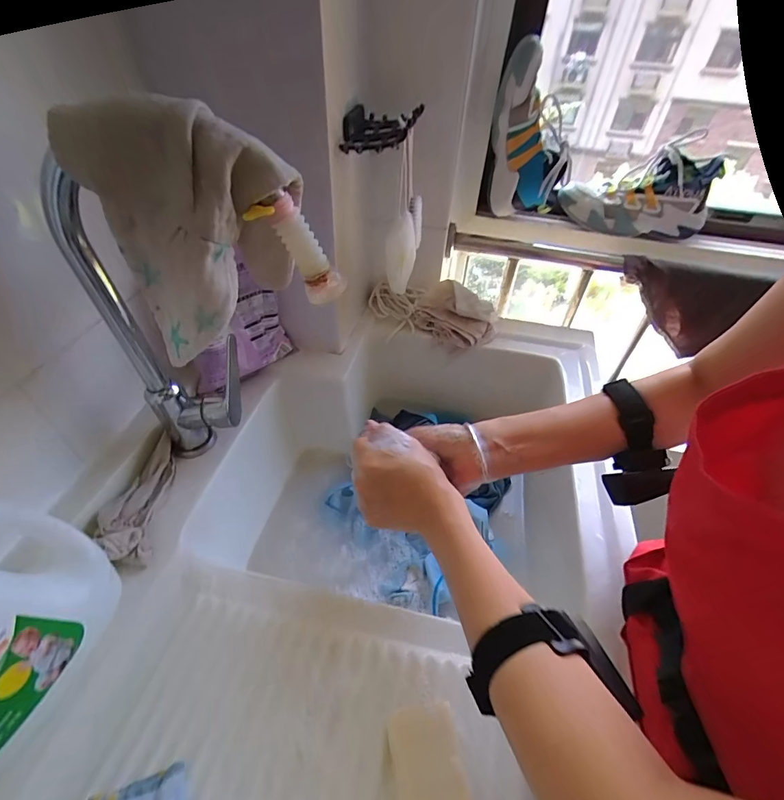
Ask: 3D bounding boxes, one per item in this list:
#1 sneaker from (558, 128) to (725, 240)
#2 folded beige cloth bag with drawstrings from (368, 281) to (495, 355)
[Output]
[{"bbox_3d":[0.416,-0.359,0.682,0.228,0.129,0.078,2,46,-2],"label":"sneaker"},{"bbox_3d":[0.065,-0.157,0.713,0.222,0.081,0.093,11,46,7],"label":"folded beige cloth bag with drawstrings"}]

